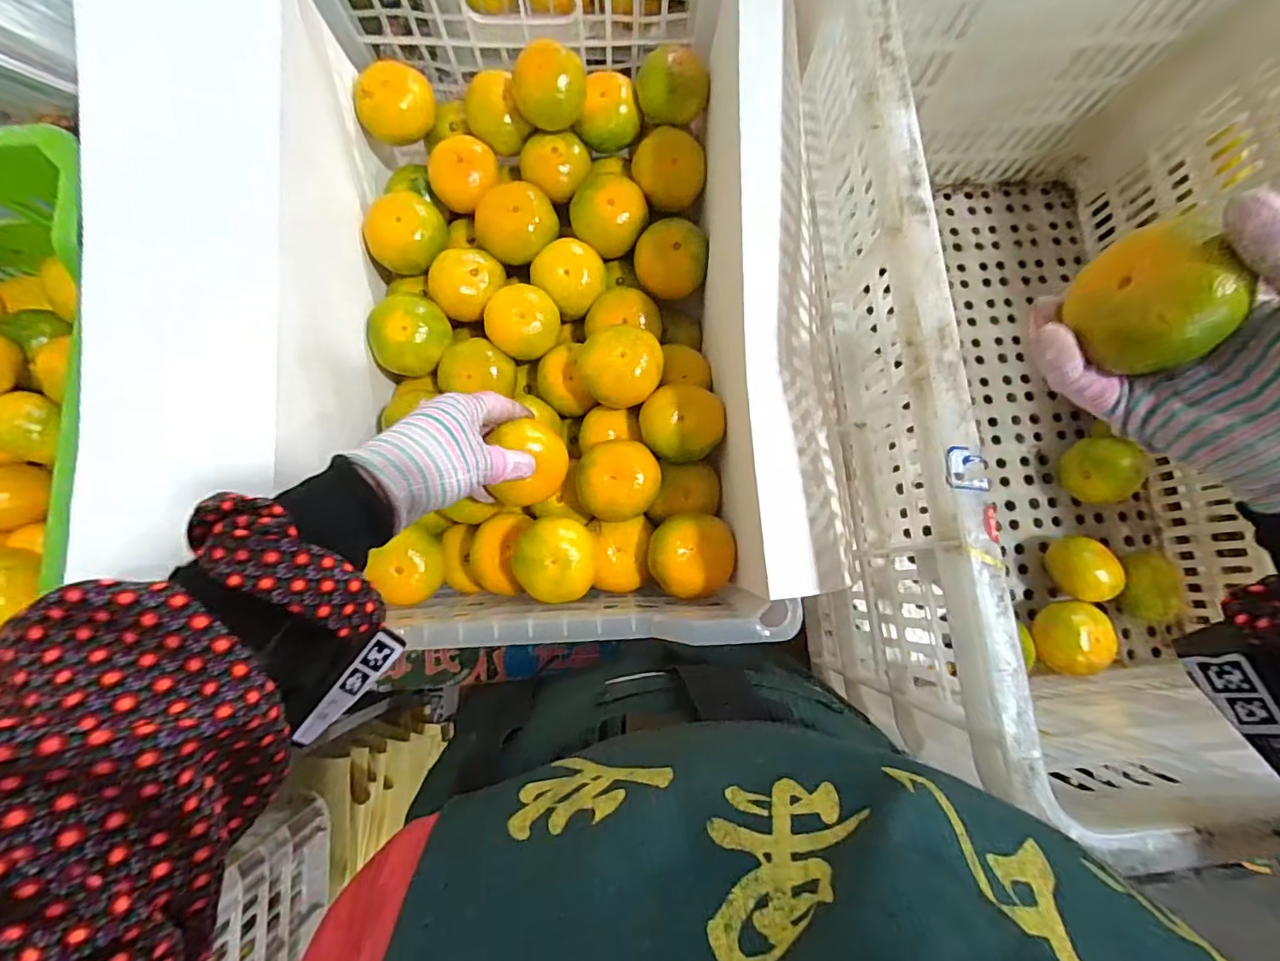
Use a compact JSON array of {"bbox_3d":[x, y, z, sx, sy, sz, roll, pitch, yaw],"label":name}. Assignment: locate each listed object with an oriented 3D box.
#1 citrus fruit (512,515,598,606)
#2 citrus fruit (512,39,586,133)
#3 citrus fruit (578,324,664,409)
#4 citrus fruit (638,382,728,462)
[{"bbox_3d":[-0.065,0.062,0.420,0.059,0.052,0.061,-5,81,-2],"label":"citrus fruit"},{"bbox_3d":[-0.078,-0.337,0.473,0.060,0.053,0.055,-10,81,-3],"label":"citrus fruit"},{"bbox_3d":[-0.014,-0.090,0.452,0.065,0.051,0.060,0,81,-1],"label":"citrus fruit"},{"bbox_3d":[0.035,-0.047,0.449,0.068,0.046,0.063,-5,81,-2],"label":"citrus fruit"}]

